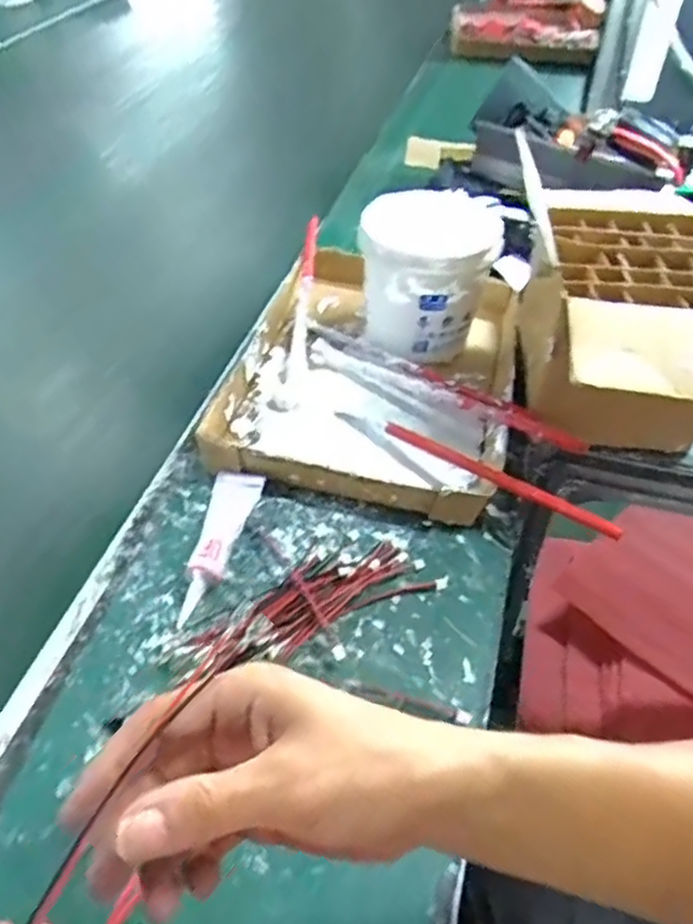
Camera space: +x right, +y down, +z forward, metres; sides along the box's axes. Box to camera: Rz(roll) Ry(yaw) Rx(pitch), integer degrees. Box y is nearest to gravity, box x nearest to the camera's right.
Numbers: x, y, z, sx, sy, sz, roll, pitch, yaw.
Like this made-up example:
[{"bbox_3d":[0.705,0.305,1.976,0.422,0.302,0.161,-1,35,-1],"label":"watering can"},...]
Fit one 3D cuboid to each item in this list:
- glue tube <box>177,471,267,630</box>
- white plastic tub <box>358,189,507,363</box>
[{"bbox_3d":[-0.095,0.053,0.508,0.037,0.028,0.136,9,47,8],"label":"glue tube"},{"bbox_3d":[0.074,-0.174,0.653,0.122,0.129,0.115,0,46,0],"label":"white plastic tub"}]

